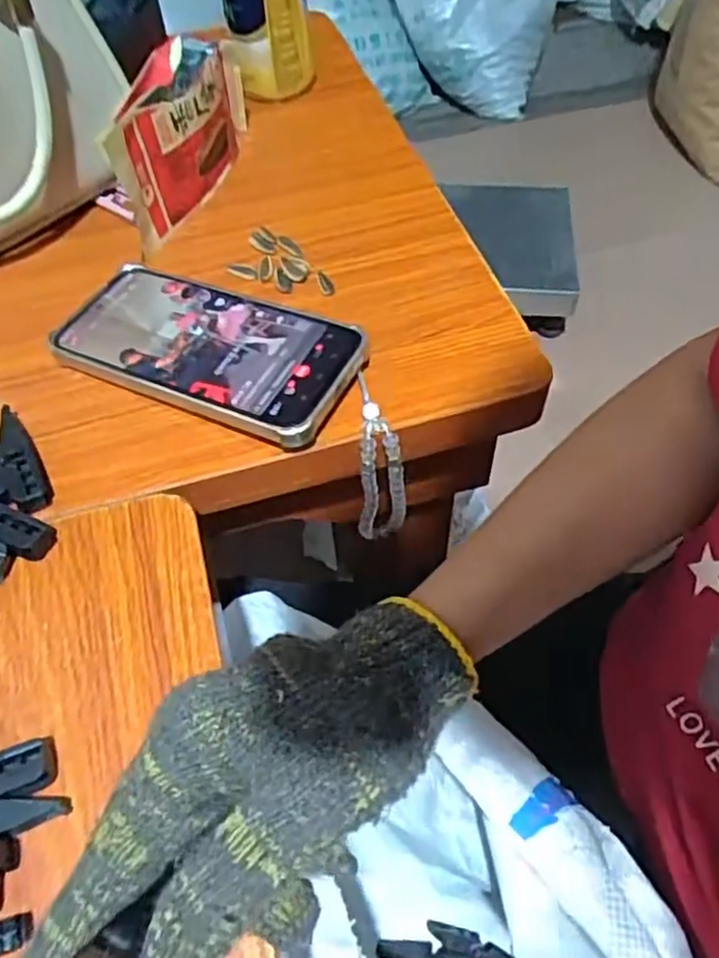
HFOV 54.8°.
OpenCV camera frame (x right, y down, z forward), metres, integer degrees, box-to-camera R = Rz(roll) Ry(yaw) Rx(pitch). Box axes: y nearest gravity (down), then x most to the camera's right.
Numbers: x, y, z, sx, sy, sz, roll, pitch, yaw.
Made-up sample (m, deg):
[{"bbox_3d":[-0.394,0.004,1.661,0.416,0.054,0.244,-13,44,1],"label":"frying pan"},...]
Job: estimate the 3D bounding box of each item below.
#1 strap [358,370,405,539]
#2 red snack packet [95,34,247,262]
[{"bbox_3d":[0.013,-0.010,0.390,0.026,0.081,0.050,2,55,2],"label":"strap"},{"bbox_3d":[-0.115,-0.232,0.459,0.033,0.084,0.165,11,56,8],"label":"red snack packet"}]

